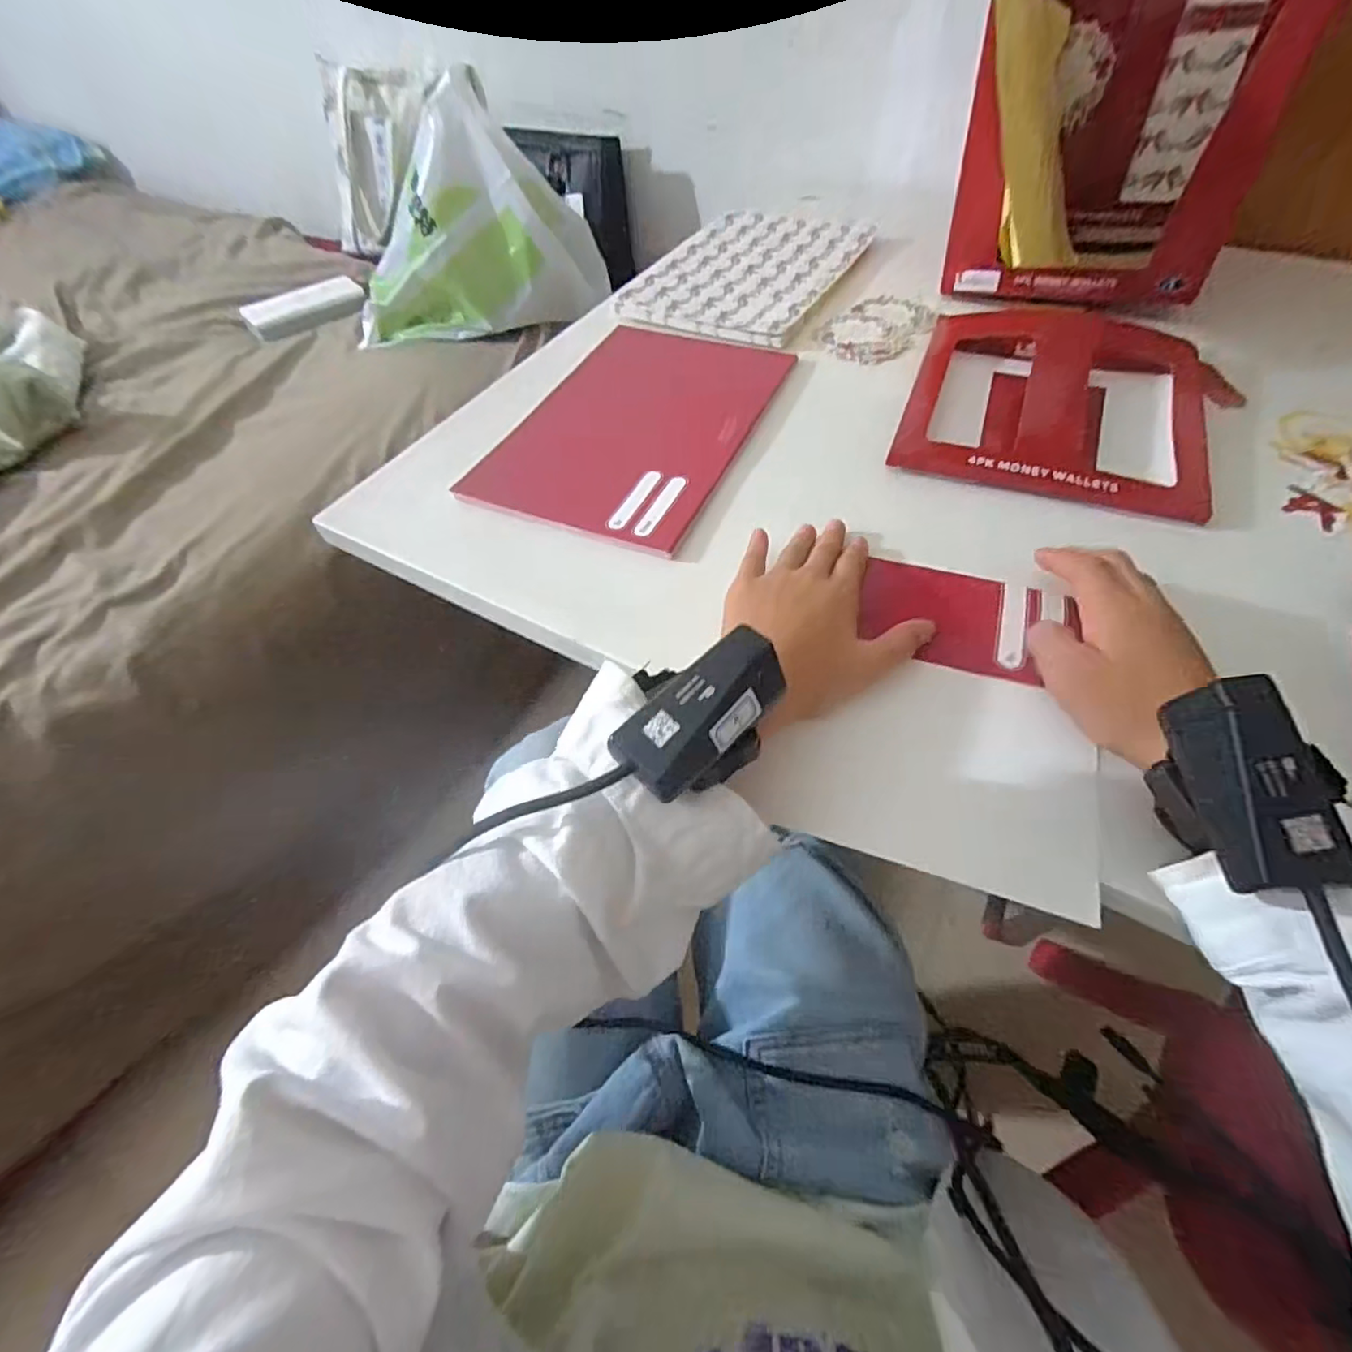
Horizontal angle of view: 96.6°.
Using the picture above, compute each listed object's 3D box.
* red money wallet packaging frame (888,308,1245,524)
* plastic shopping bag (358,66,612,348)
[{"bbox_3d":[0.291,-0.215,0.452,0.207,0.019,0.253,19,56,16],"label":"red money wallet packaging frame"},{"bbox_3d":[-0.262,-0.552,0.747,0.327,0.217,0.099,-6,53,-2],"label":"plastic shopping bag"}]

